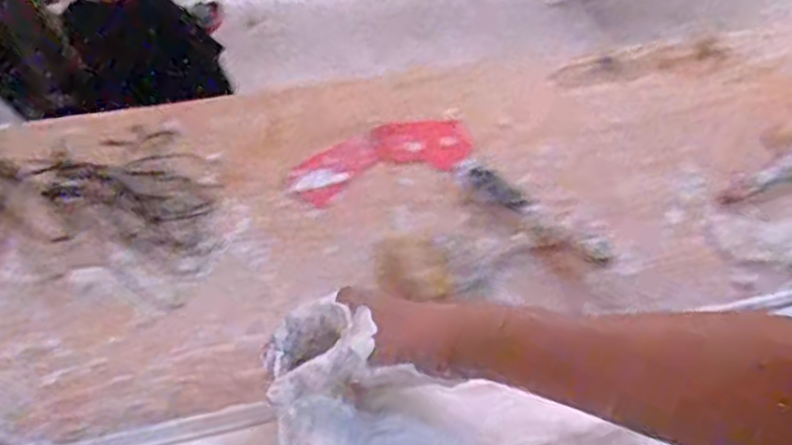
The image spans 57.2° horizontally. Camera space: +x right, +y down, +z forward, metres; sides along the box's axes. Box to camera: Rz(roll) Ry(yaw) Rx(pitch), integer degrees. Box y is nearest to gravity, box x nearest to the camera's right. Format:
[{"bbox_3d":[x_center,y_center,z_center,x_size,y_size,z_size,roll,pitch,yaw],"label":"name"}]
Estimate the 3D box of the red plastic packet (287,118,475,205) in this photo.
[{"bbox_3d":[-0.016,-0.071,0.762,0.192,0.008,0.080,-19,57,-17],"label":"red plastic packet"}]

